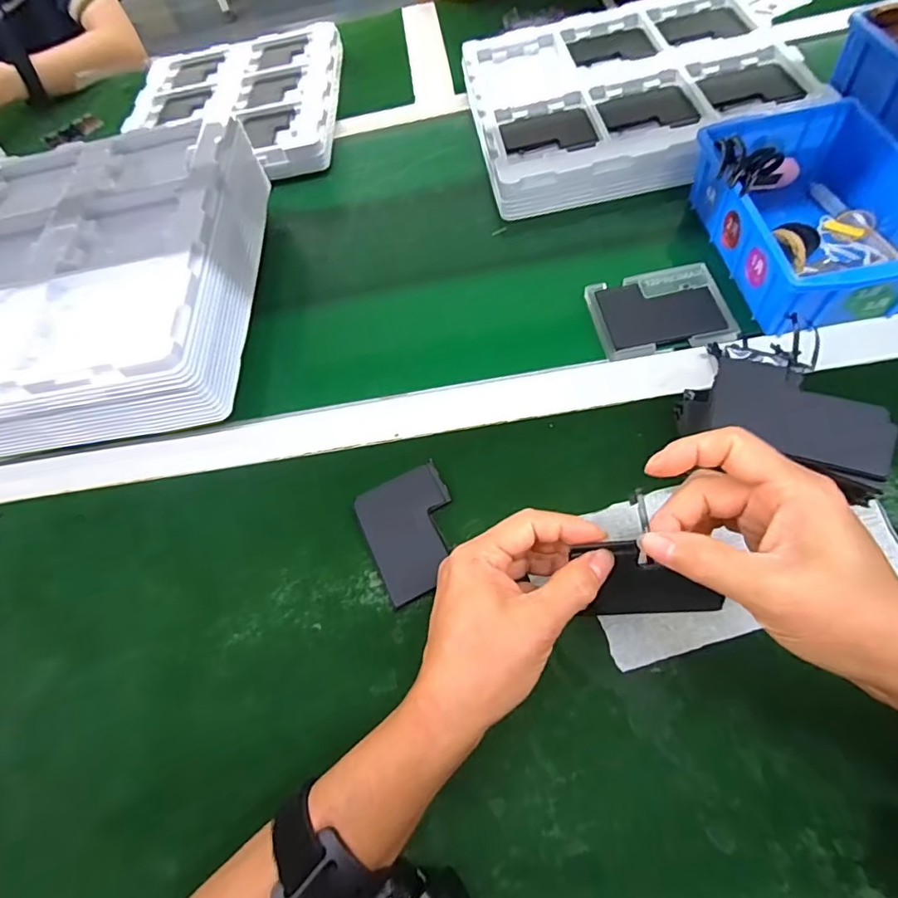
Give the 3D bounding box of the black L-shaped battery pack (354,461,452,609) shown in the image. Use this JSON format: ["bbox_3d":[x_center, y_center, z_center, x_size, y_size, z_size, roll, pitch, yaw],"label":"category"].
[{"bbox_3d":[-0.024,0.057,0.361,0.064,0.009,0.085,-25,59,-5],"label":"black L-shaped battery pack"}]

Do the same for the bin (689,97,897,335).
[{"bbox_3d":[0.298,-0.192,0.419,0.138,0.063,0.198,-10,60,4],"label":"bin"}]

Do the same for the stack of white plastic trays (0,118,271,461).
[{"bbox_3d":[-0.328,-0.153,0.472,0.281,0.093,0.320,-7,59,5],"label":"stack of white plastic trays"}]

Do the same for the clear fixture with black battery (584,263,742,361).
[{"bbox_3d":[0.174,-0.115,0.427,0.102,0.016,0.084,-12,59,2],"label":"clear fixture with black battery"}]

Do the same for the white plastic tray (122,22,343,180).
[{"bbox_3d":[-0.291,-0.467,0.686,0.287,0.032,0.343,-6,60,6],"label":"white plastic tray"}]

